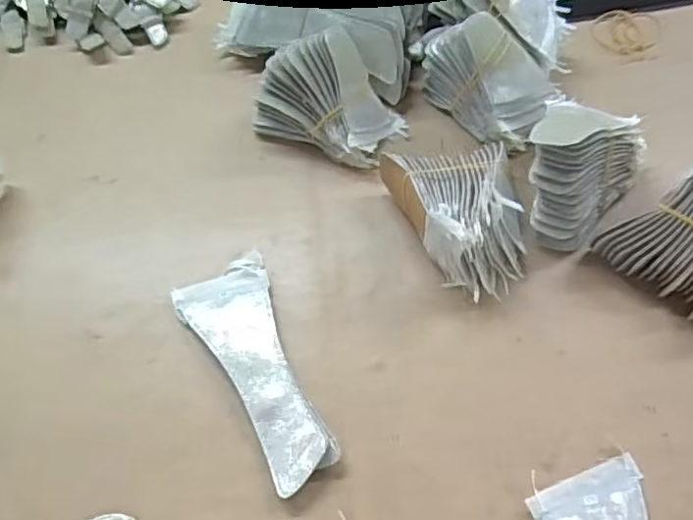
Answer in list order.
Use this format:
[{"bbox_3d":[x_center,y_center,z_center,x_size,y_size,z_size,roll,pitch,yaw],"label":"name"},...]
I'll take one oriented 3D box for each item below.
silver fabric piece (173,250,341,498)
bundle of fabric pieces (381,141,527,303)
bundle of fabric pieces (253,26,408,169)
[{"bbox_3d":[-0.056,0.068,0.420,0.064,0.015,0.167,-28,61,-12],"label":"silver fabric piece"},{"bbox_3d":[0.082,-0.034,0.450,0.088,0.060,0.116,-11,59,-3],"label":"bundle of fabric pieces"},{"bbox_3d":[-0.017,-0.135,0.508,0.116,0.079,0.069,24,64,17],"label":"bundle of fabric pieces"}]

